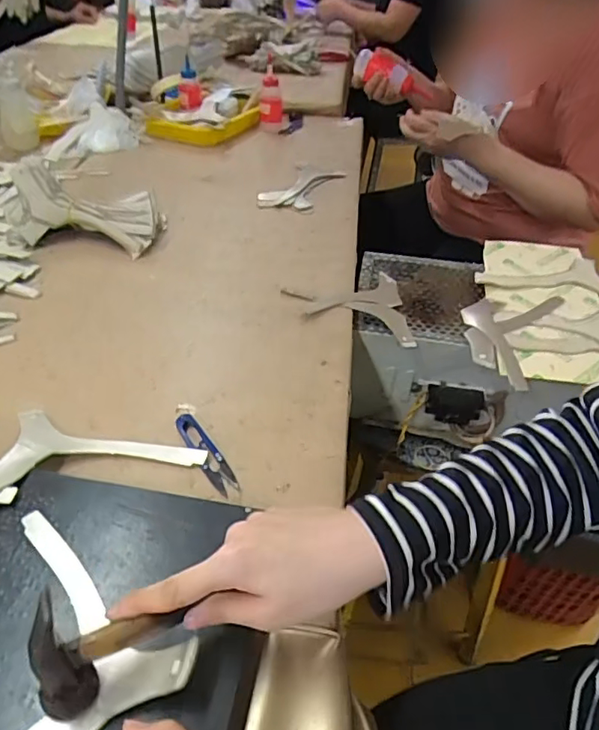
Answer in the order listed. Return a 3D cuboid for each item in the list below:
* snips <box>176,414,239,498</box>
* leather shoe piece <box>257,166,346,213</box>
[{"bbox_3d":[-0.087,0.079,0.520,0.022,0.008,0.101,-22,46,-27],"label":"snips"},{"bbox_3d":[0.002,-0.329,1.029,0.102,0.014,0.208,18,42,17],"label":"leather shoe piece"}]

